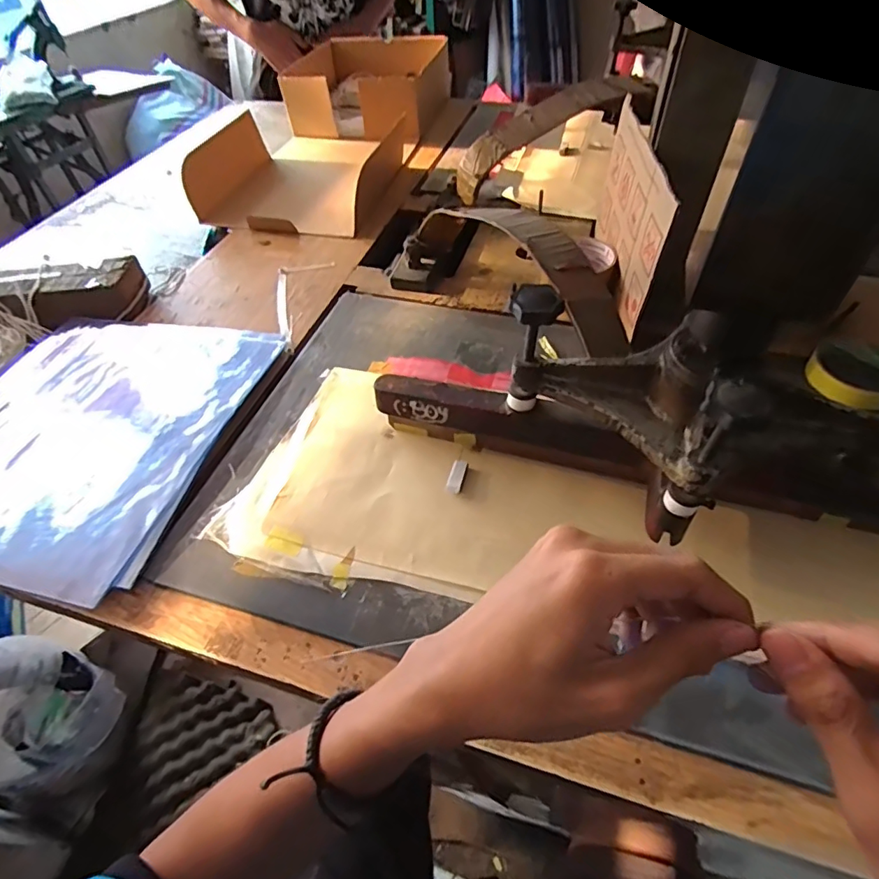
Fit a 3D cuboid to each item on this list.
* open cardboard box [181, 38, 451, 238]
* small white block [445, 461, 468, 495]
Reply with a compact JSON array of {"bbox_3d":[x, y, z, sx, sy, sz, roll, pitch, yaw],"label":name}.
[{"bbox_3d":[-0.185,-0.567,0.921,0.294,0.123,0.630,9,51,11],"label":"open cardboard box"},{"bbox_3d":[0.015,0.031,0.437,0.012,0.006,0.034,12,48,12],"label":"small white block"}]

